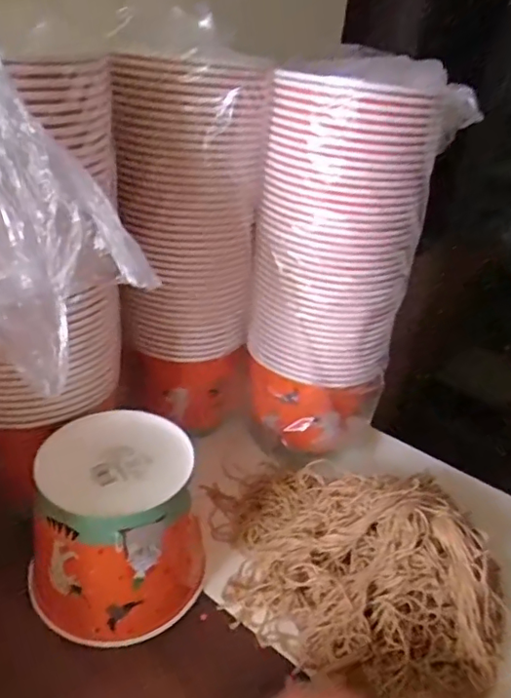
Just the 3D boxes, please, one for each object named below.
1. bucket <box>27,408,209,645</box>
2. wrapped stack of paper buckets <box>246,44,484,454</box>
[{"bbox_3d":[-0.117,0.152,0.481,0.147,0.133,0.142,1,32,-10],"label":"bucket"},{"bbox_3d":[0.090,-0.094,0.584,0.143,0.381,0.160,29,38,32],"label":"wrapped stack of paper buckets"}]

